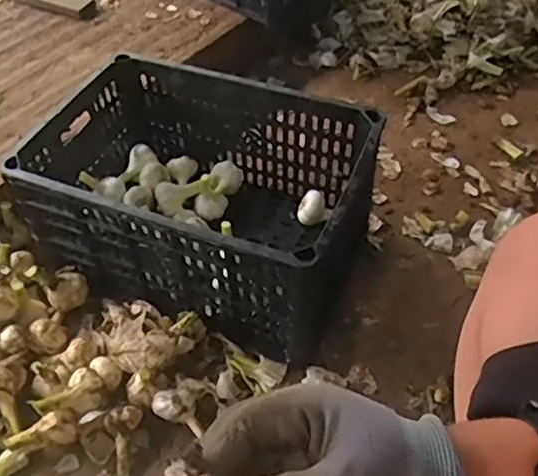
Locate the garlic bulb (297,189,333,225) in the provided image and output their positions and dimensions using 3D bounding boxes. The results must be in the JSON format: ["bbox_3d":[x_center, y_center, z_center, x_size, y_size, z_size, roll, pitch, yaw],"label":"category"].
[{"bbox_3d":[0.071,-0.044,0.936,0.052,0.049,0.048,1,50,-2],"label":"garlic bulb"}]

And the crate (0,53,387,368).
[{"bbox_3d":[-0.097,-0.065,0.860,0.446,0.223,0.297,20,52,13],"label":"crate"}]

